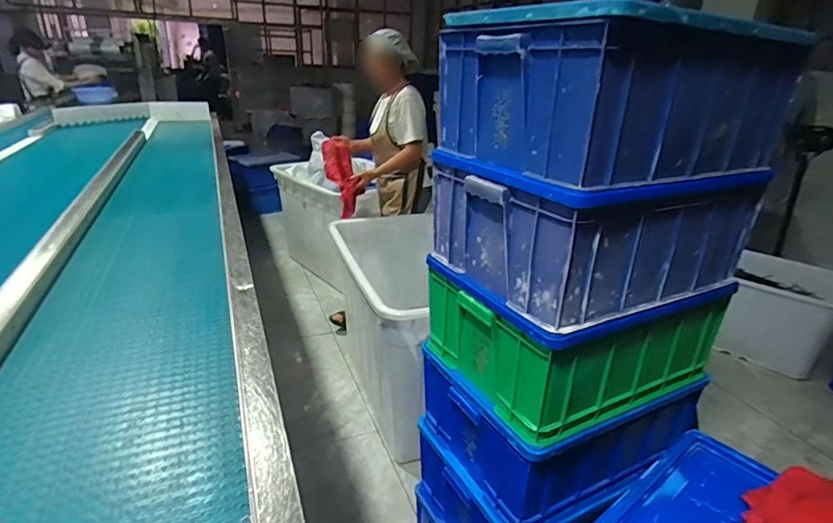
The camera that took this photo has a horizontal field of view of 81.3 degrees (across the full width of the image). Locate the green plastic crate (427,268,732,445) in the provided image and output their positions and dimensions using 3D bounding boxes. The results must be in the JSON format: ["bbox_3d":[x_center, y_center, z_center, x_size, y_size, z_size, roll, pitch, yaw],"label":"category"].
[{"bbox_3d":[0.338,0.139,1.102,0.512,0.218,0.385,-11,26,-27],"label":"green plastic crate"}]

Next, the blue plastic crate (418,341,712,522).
[{"bbox_3d":[0.327,0.360,1.199,0.515,0.258,0.419,-11,26,-27],"label":"blue plastic crate"}]

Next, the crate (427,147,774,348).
[{"bbox_3d":[0.351,-0.086,1.008,0.529,0.258,0.403,-11,26,-27],"label":"crate"}]

